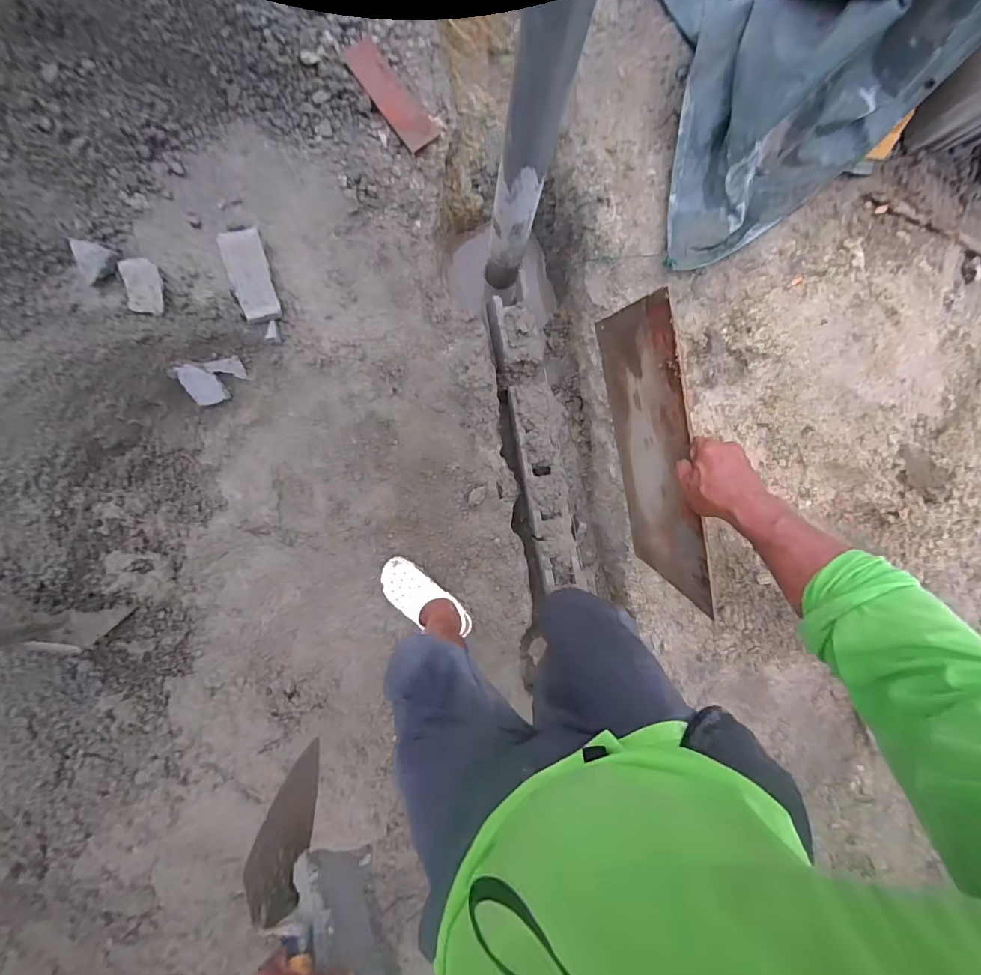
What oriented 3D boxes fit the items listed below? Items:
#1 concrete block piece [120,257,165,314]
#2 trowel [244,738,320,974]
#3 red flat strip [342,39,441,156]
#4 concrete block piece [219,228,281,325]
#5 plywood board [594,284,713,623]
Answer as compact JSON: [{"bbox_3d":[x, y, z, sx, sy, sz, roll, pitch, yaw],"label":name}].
[{"bbox_3d":[-0.789,-0.455,1.008,0.072,0.028,0.125,-11,91,-23],"label":"concrete block piece"},{"bbox_3d":[-0.244,0.491,0.542,0.074,0.323,0.092,-21,124,-3],"label":"trowel"},{"bbox_3d":[-0.229,-0.906,1.022,0.080,0.012,0.262,-39,96,-1],"label":"red flat strip"},{"bbox_3d":[-0.555,-0.484,1.016,0.091,0.044,0.205,-16,96,-3],"label":"concrete block piece"},{"bbox_3d":[0.234,-0.049,0.648,0.008,0.247,0.409,-14,102,-2],"label":"plywood board"}]

